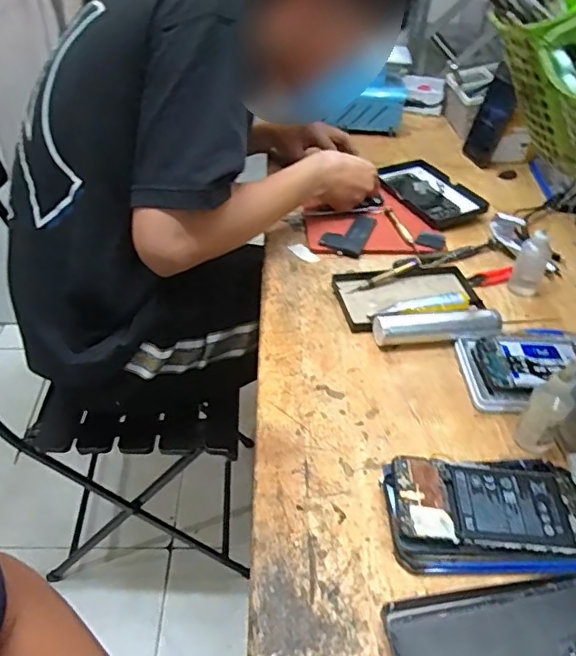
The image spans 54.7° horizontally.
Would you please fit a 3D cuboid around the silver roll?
[{"bbox_3d":[0.170,-0.002,0.636,0.147,0.026,0.030,-7,43,-5],"label":"silver roll"}]

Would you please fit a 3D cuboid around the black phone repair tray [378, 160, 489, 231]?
[{"bbox_3d":[0.225,-0.220,0.897,0.117,0.020,0.185,-22,46,-20],"label":"black phone repair tray"}]

